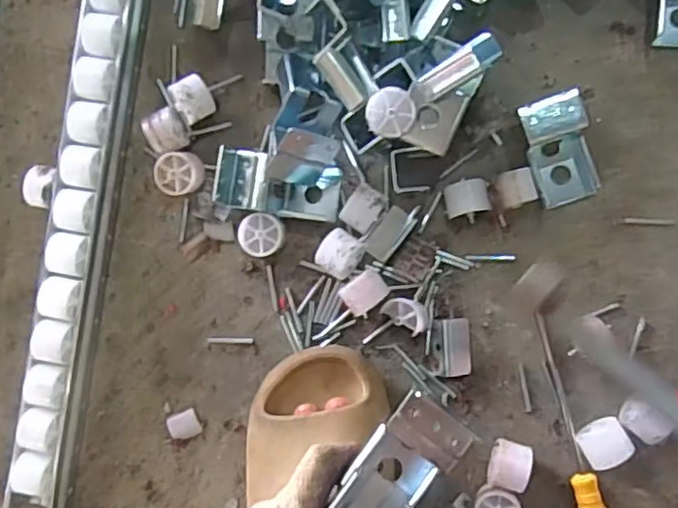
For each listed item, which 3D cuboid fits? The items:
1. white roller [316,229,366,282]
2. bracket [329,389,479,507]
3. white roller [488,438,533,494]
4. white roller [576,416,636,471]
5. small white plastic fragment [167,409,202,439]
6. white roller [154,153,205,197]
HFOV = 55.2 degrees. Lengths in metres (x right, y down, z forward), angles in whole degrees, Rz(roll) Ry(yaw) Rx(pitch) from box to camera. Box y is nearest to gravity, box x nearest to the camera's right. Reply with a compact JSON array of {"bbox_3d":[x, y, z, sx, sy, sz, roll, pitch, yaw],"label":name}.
[{"bbox_3d":[0.000,-0.001,0.517,0.034,0.036,0.034,34,92,7],"label":"white roller"},{"bbox_3d":[0.034,0.133,0.387,0.048,0.055,0.104,33,103,7],"label":"bracket"},{"bbox_3d":[0.131,0.162,0.501,0.028,0.032,0.034,12,89,7],"label":"white roller"},{"bbox_3d":[0.201,0.143,0.490,0.033,0.023,0.031,-29,85,5],"label":"white roller"},{"bbox_3d":[-0.129,0.143,0.543,0.025,0.006,0.022,-23,85,5],"label":"small white plastic fragment"},{"bbox_3d":[-0.131,-0.065,0.537,0.037,0.030,0.033,-5,87,6],"label":"white roller"}]

